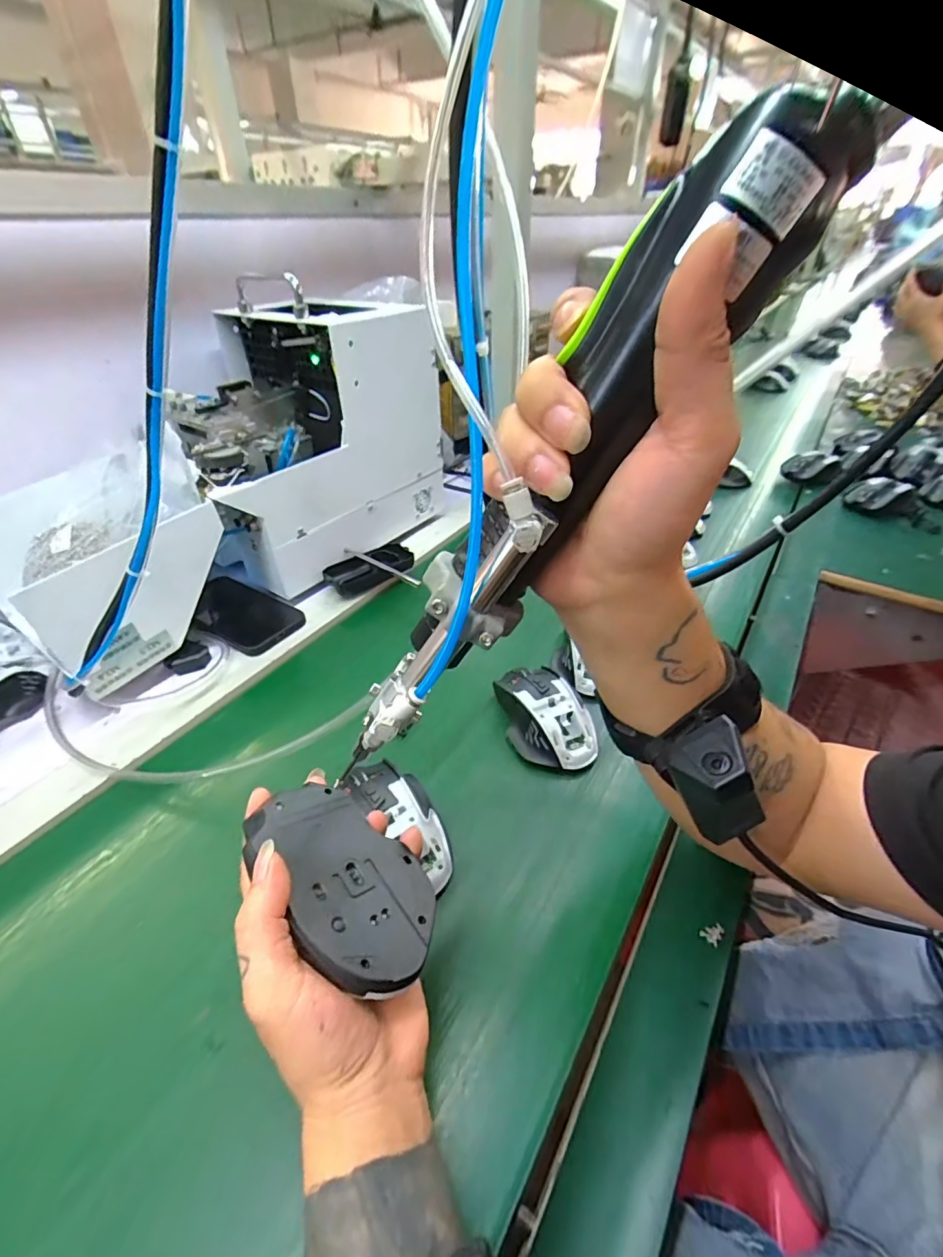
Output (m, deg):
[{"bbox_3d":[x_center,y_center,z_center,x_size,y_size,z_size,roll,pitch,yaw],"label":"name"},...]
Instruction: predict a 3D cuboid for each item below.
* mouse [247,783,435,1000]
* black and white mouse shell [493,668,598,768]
[{"bbox_3d":[-0.071,0.139,0.268,0.107,0.040,0.071,40,25,25],"label":"mouse"},{"bbox_3d":[0.062,0.078,0.461,0.061,0.046,0.110,-18,47,-21],"label":"black and white mouse shell"}]

